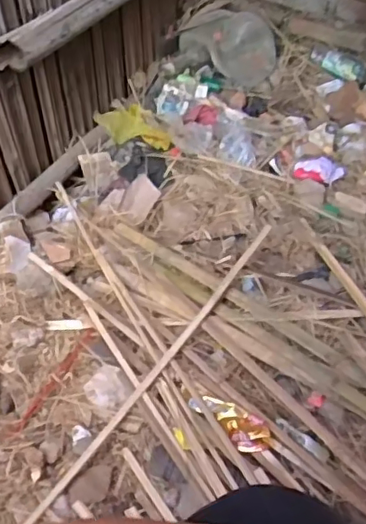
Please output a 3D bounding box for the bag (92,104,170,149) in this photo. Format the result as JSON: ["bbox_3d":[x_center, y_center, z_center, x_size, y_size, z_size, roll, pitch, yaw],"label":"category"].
[{"bbox_3d":[-0.108,-0.309,1.385,0.188,0.049,0.098,34,54,27],"label":"bag"}]

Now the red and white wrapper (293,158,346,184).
[{"bbox_3d":[0.292,-0.196,1.259,0.107,0.043,0.058,12,47,9],"label":"red and white wrapper"}]

